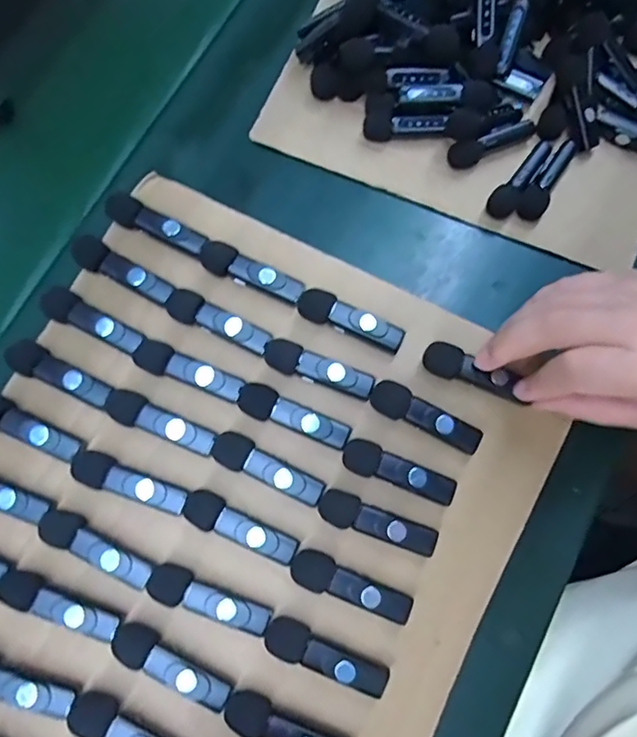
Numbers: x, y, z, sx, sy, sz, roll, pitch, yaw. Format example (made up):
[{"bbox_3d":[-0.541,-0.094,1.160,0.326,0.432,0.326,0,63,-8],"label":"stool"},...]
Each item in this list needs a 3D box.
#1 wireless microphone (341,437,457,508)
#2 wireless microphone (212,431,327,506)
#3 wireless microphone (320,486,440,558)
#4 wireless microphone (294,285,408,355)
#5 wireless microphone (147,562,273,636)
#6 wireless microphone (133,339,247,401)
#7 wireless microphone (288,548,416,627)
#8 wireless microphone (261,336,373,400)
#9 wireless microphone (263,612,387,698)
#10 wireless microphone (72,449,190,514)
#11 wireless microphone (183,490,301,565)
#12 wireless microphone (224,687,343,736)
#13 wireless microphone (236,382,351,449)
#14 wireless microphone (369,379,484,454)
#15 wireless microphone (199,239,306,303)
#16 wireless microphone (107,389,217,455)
[{"bbox_3d":[0.045,0.056,0.297,0.063,0.016,0.021,18,77,8],"label":"wireless microphone"},{"bbox_3d":[-0.028,0.055,0.294,0.065,0.014,0.019,27,78,10],"label":"wireless microphone"},{"bbox_3d":[0.032,0.084,0.290,0.064,0.016,0.019,24,78,10],"label":"wireless microphone"},{"bbox_3d":[0.019,-0.029,0.315,0.064,0.013,0.020,24,78,10],"label":"wireless microphone"},{"bbox_3d":[-0.057,0.121,0.280,0.065,0.016,0.018,21,77,9],"label":"wireless microphone"},{"bbox_3d":[-0.075,0.003,0.307,0.064,0.014,0.020,26,78,10],"label":"wireless microphone"},{"bbox_3d":[0.017,0.115,0.283,0.065,0.016,0.018,24,78,10],"label":"wireless microphone"},{"bbox_3d":[0.000,0.001,0.307,0.065,0.013,0.021,26,78,10],"label":"wireless microphone"},{"bbox_3d":[0.004,0.148,0.276,0.064,0.018,0.019,26,78,10],"label":"wireless microphone"},{"bbox_3d":[-0.104,0.062,0.292,0.065,0.013,0.018,18,77,8],"label":"wireless microphone"},{"bbox_3d":[-0.042,0.085,0.287,0.064,0.015,0.018,23,78,9],"label":"wireless microphone"},{"bbox_3d":[-0.015,0.181,0.269,0.065,0.019,0.017,23,78,9],"label":"wireless microphone"},{"bbox_3d":[-0.013,0.027,0.302,0.065,0.016,0.019,23,78,9],"label":"wireless microphone"},{"bbox_3d":[0.061,0.028,0.302,0.065,0.015,0.019,28,78,11],"label":"wireless microphone"},{"bbox_3d":[-0.040,-0.057,0.321,0.066,0.013,0.020,28,78,10],"label":"wireless microphone"},{"bbox_3d":[-0.089,0.030,0.300,0.064,0.010,0.018,23,78,9],"label":"wireless microphone"}]

